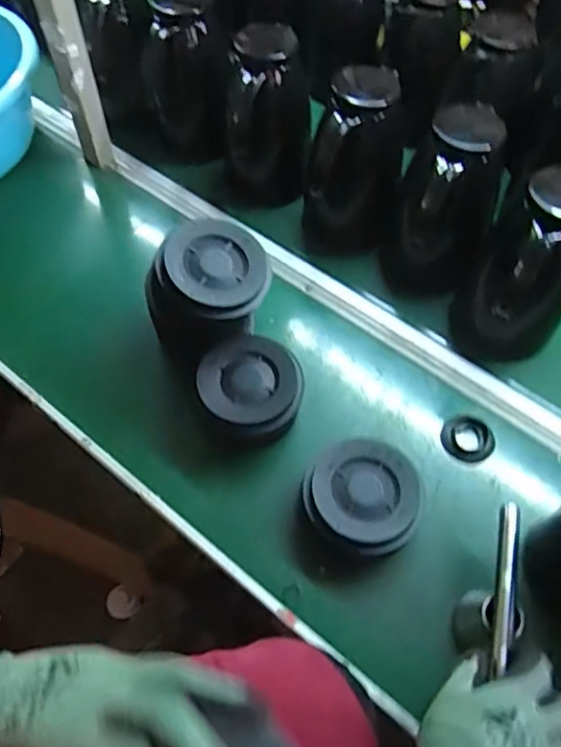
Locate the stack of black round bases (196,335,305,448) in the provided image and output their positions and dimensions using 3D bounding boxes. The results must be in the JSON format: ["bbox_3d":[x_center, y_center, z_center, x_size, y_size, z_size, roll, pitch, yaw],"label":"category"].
[{"bbox_3d":[-0.033,0.024,0.689,0.115,0.064,0.117,-19,61,-11],"label":"stack of black round bases"}]

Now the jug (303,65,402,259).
[{"bbox_3d":[0.105,-0.277,0.798,0.119,0.261,0.102,-33,64,-18],"label":"jug"}]

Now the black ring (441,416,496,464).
[{"bbox_3d":[0.218,0.076,0.676,0.057,0.013,0.054,0,59,0],"label":"black ring"}]

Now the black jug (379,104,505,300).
[{"bbox_3d":[0.198,-0.186,0.715,0.104,0.230,0.108,3,59,2],"label":"black jug"}]

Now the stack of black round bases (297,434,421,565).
[{"bbox_3d":[0.082,0.137,0.627,0.120,0.052,0.120,3,59,2],"label":"stack of black round bases"}]

